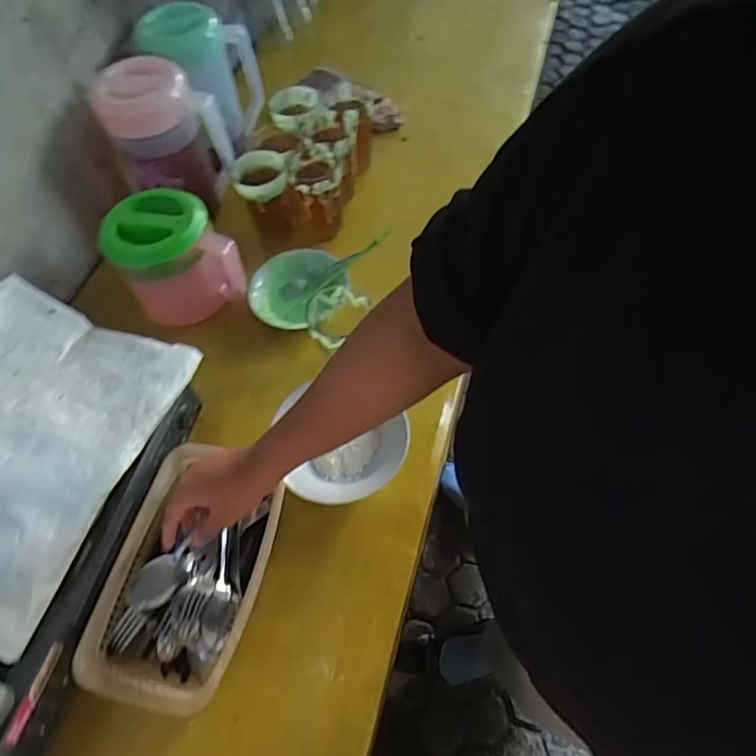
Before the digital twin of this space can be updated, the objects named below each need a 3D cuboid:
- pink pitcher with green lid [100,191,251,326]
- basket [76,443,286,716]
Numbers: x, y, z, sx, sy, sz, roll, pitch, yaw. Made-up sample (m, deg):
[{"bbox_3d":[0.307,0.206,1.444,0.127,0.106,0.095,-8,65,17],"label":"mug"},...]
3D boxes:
[{"bbox_3d":[-0.280,-0.173,0.800,0.153,0.151,0.119,-16,61,-7],"label":"pink pitcher with green lid"},{"bbox_3d":[-0.199,0.208,0.601,0.153,0.052,0.245,12,61,8],"label":"basket"}]

